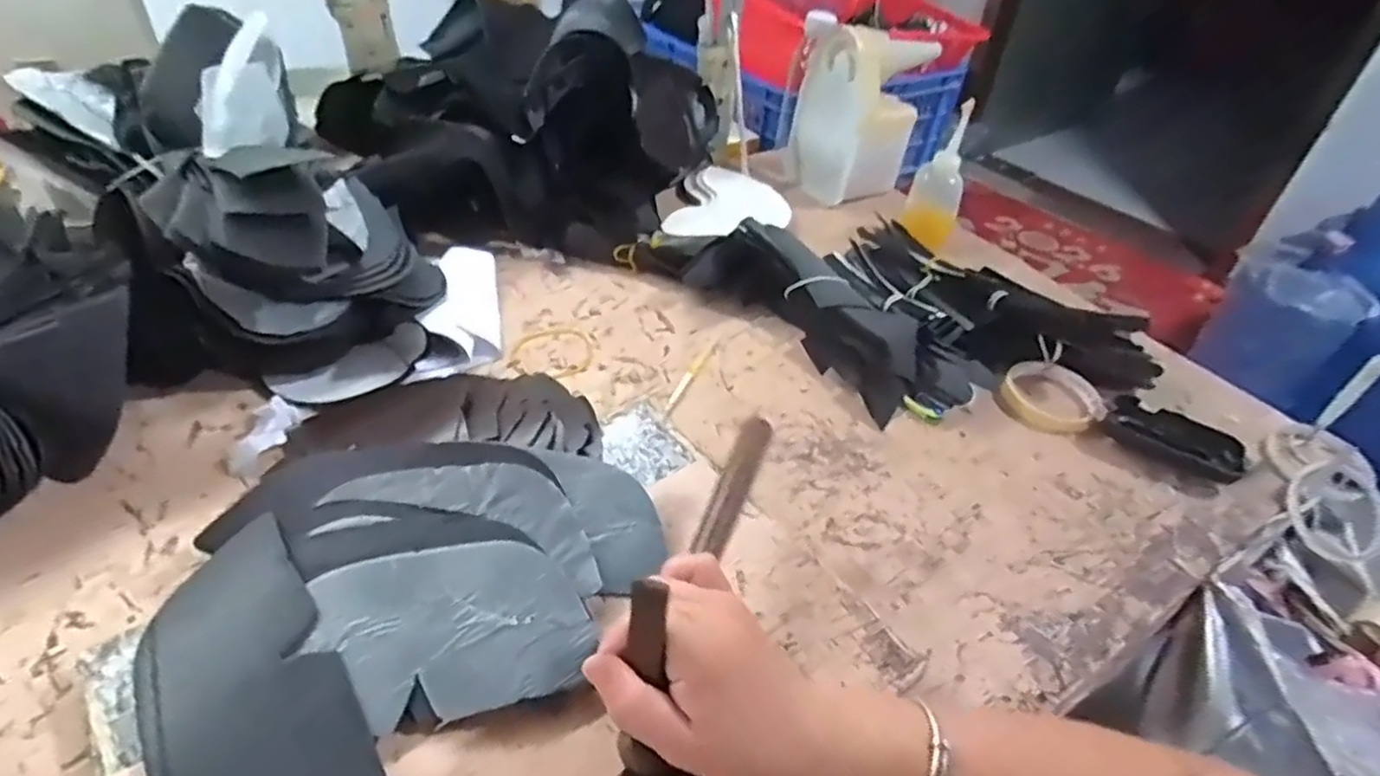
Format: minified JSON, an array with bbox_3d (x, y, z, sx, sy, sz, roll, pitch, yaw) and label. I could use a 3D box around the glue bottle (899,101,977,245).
[{"bbox_3d":[0.300,-0.253,0.837,0.063,0.151,0.050,-2,42,-8],"label":"glue bottle"}]

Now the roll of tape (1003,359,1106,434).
[{"bbox_3d":[0.347,0.009,0.666,0.090,0.021,0.090,3,41,-3],"label":"roll of tape"}]

